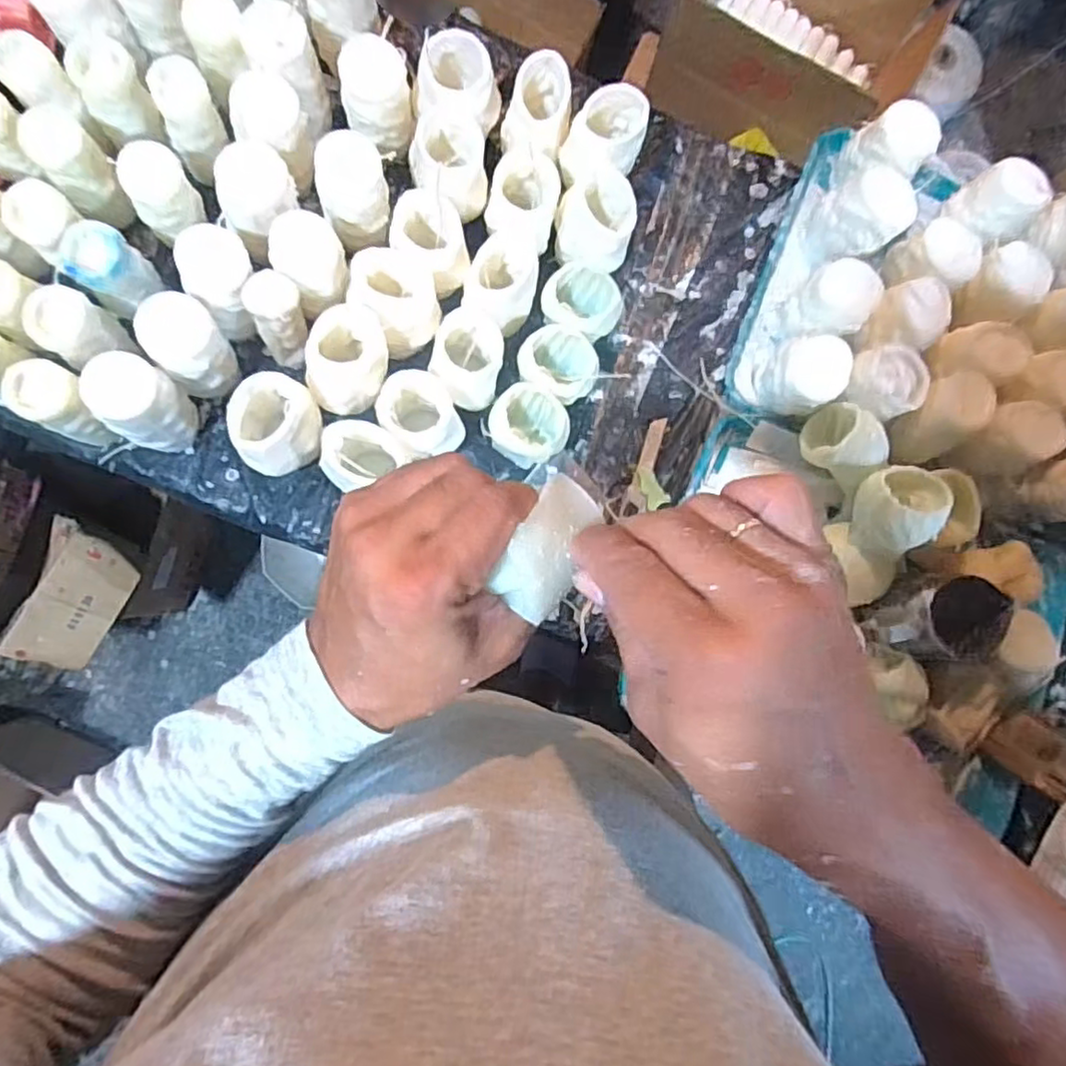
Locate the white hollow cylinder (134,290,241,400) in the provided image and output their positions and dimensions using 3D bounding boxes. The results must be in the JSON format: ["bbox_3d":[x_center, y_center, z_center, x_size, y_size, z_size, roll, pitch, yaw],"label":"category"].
[{"bbox_3d":[-0.311,-0.170,0.601,0.060,0.084,0.072,-31,89,-8],"label":"white hollow cylinder"}]

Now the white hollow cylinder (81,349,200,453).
[{"bbox_3d":[-0.349,-0.115,0.587,0.059,0.103,0.064,1,85,-6],"label":"white hollow cylinder"}]

